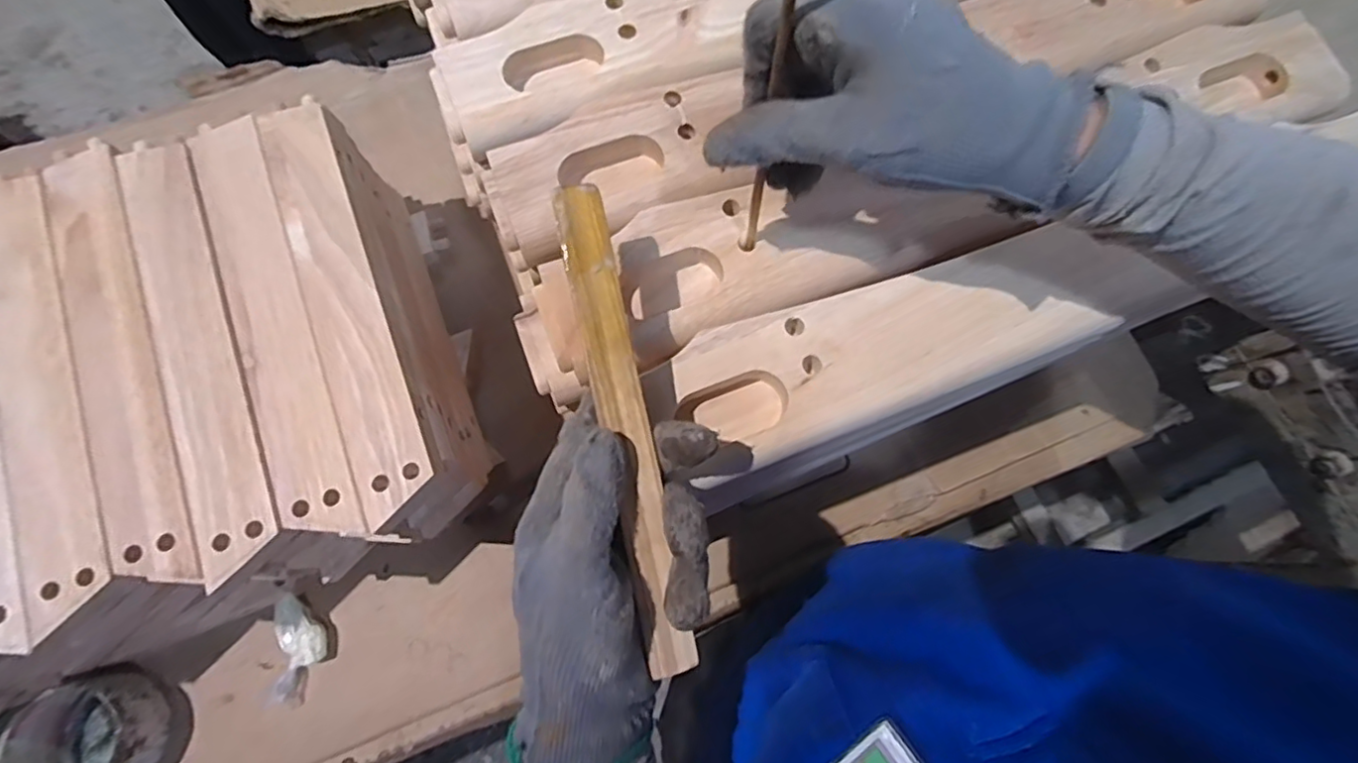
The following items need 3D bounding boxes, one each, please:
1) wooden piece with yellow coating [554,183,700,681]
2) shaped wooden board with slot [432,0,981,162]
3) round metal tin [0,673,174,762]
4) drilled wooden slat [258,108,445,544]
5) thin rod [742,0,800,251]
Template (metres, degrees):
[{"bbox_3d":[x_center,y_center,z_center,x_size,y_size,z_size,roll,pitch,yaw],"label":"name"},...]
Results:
[{"bbox_3d":[-0.023,0.019,0.270,0.020,0.005,0.212,-12,87,-5],"label":"wooden piece with yellow coating"},{"bbox_3d":[0.094,-0.250,0.389,0.484,0.022,0.100,-20,77,-7],"label":"shaped wooden board with slot"},{"bbox_3d":[-0.429,0.260,0.453,0.078,0.054,0.080,0,76,-2],"label":"round metal tin"},{"bbox_3d":[-0.209,-0.053,0.399,0.045,0.025,0.281,-21,77,-7],"label":"drilled wooden slat"},{"bbox_3d":[0.037,-0.109,0.248,0.006,0.185,0.007,10,68,5],"label":"thin rod"}]

